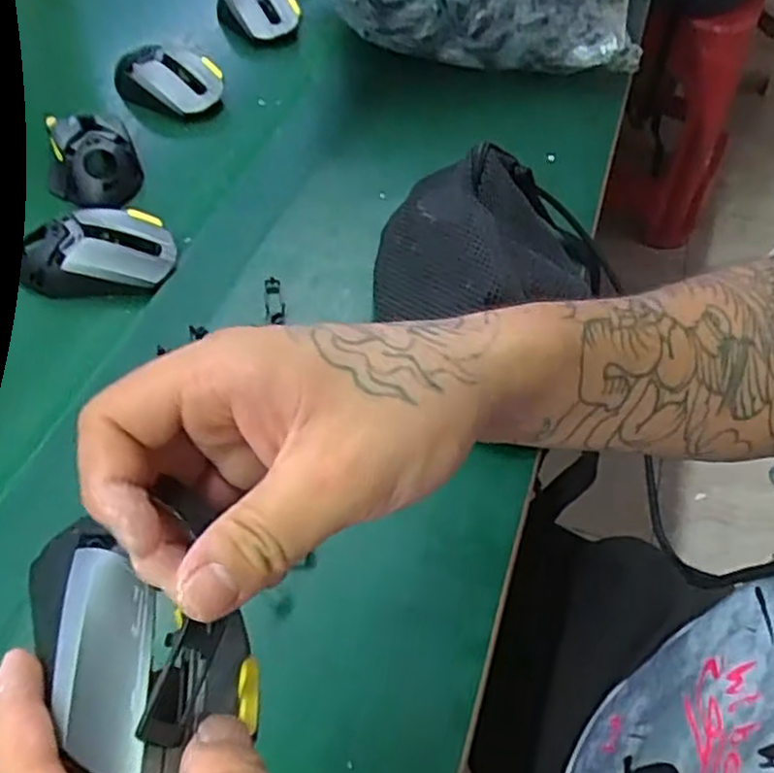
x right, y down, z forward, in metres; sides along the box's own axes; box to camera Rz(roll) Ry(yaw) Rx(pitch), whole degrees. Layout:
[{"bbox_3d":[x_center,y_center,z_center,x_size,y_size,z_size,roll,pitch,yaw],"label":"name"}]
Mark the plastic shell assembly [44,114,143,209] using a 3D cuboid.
[{"bbox_3d":[-0.242,-0.185,0.603,0.070,0.041,0.089,-15,55,-14],"label":"plastic shell assembly"}]

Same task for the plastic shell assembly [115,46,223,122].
[{"bbox_3d":[-0.200,-0.280,0.678,0.094,0.040,0.063,24,55,14],"label":"plastic shell assembly"}]

